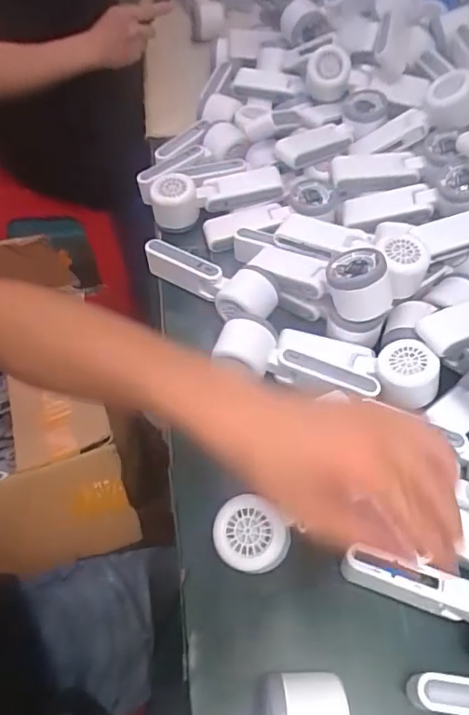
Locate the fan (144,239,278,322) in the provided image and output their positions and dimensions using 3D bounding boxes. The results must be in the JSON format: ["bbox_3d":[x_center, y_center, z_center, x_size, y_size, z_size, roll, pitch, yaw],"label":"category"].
[{"bbox_3d":[-0.027,-0.088,0.589,0.168,0.051,0.062,25,58,29],"label":"fan"}]

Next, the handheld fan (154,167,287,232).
[{"bbox_3d":[-0.022,-0.201,0.662,0.161,0.048,0.051,-7,57,-7],"label":"handheld fan"}]

